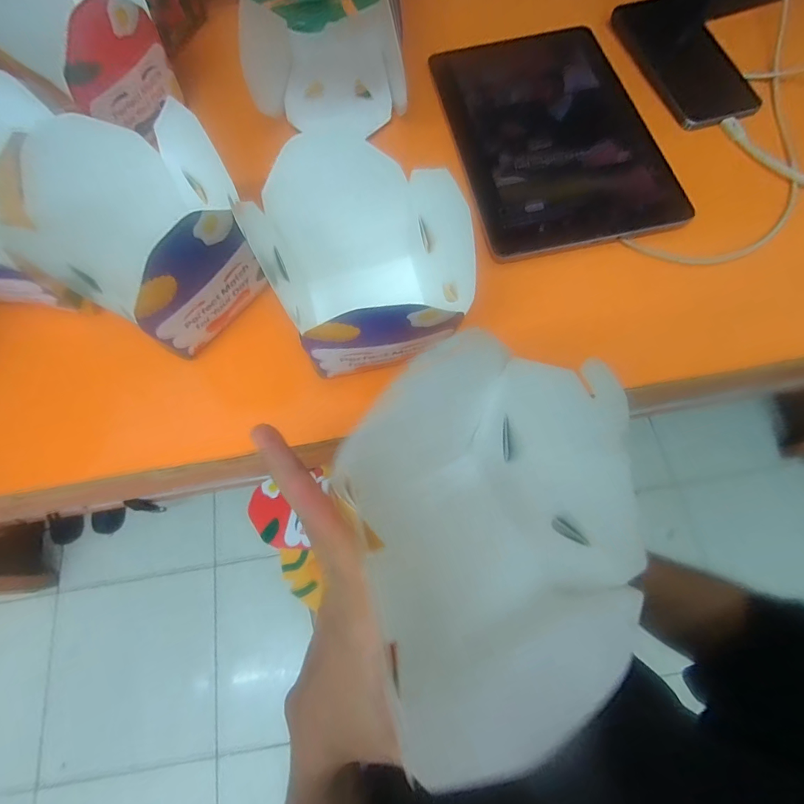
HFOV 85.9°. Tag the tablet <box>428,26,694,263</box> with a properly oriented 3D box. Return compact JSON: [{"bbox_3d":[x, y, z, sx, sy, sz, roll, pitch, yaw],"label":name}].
[{"bbox_3d":[0.131,-0.244,0.385,0.166,0.006,0.250,-11,69,-2],"label":"tablet"}]

